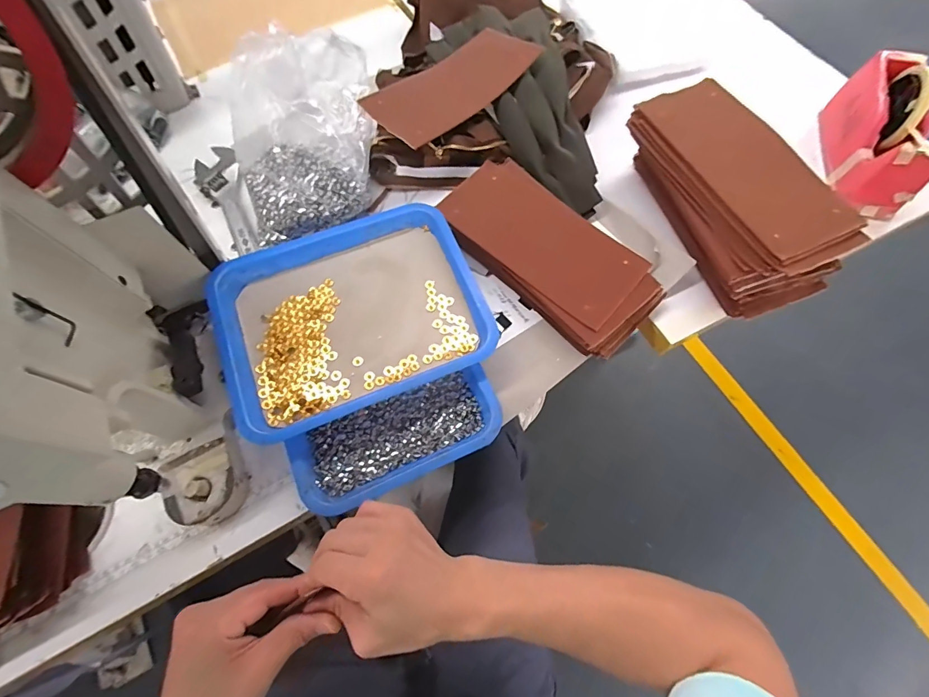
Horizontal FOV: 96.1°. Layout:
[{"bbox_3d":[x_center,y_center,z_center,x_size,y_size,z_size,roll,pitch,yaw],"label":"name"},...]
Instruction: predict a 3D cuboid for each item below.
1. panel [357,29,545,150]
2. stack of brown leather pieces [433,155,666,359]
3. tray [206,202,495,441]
[{"bbox_3d":[-0.012,-0.363,0.580,0.253,0.032,0.103,-42,71,-16],"label":"panel"},{"bbox_3d":[0.101,-0.119,0.527,0.133,0.054,0.281,-40,70,-15],"label":"stack of brown leather pieces"},{"bbox_3d":[-0.127,-0.040,0.489,0.288,0.064,0.225,-23,67,-8],"label":"tray"}]

